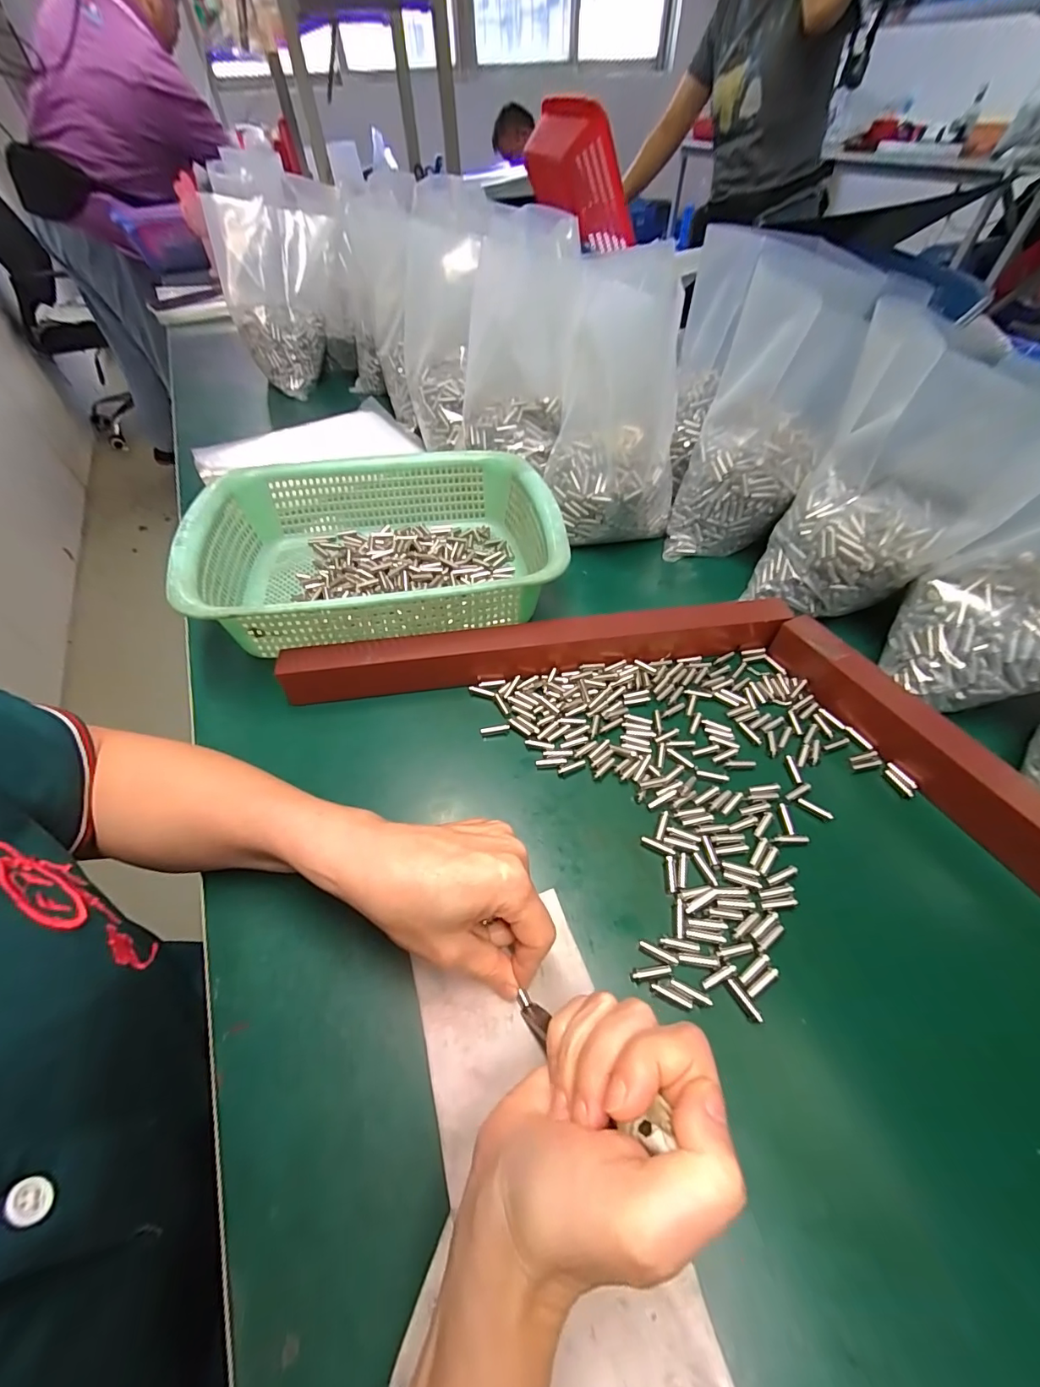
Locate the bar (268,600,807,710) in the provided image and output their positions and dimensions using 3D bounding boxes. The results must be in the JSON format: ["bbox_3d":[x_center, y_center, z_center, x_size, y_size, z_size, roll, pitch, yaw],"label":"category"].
[{"bbox_3d":[0.016,-0.036,0.379,0.384,0.034,0.028,-8,52,-4],"label":"bar"}]

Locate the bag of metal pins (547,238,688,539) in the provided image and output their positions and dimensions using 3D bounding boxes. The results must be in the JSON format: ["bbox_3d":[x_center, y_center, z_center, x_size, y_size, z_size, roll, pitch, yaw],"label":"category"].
[{"bbox_3d":[0.097,-0.284,0.463,0.125,0.069,0.259,6,94,5],"label":"bag of metal pins"}]

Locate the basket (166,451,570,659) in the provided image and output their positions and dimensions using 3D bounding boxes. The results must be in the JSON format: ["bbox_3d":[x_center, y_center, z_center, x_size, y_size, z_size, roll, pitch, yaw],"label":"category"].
[{"bbox_3d":[-0.117,-0.130,0.421,0.287,0.078,0.215,-10,52,-5],"label":"basket"}]

